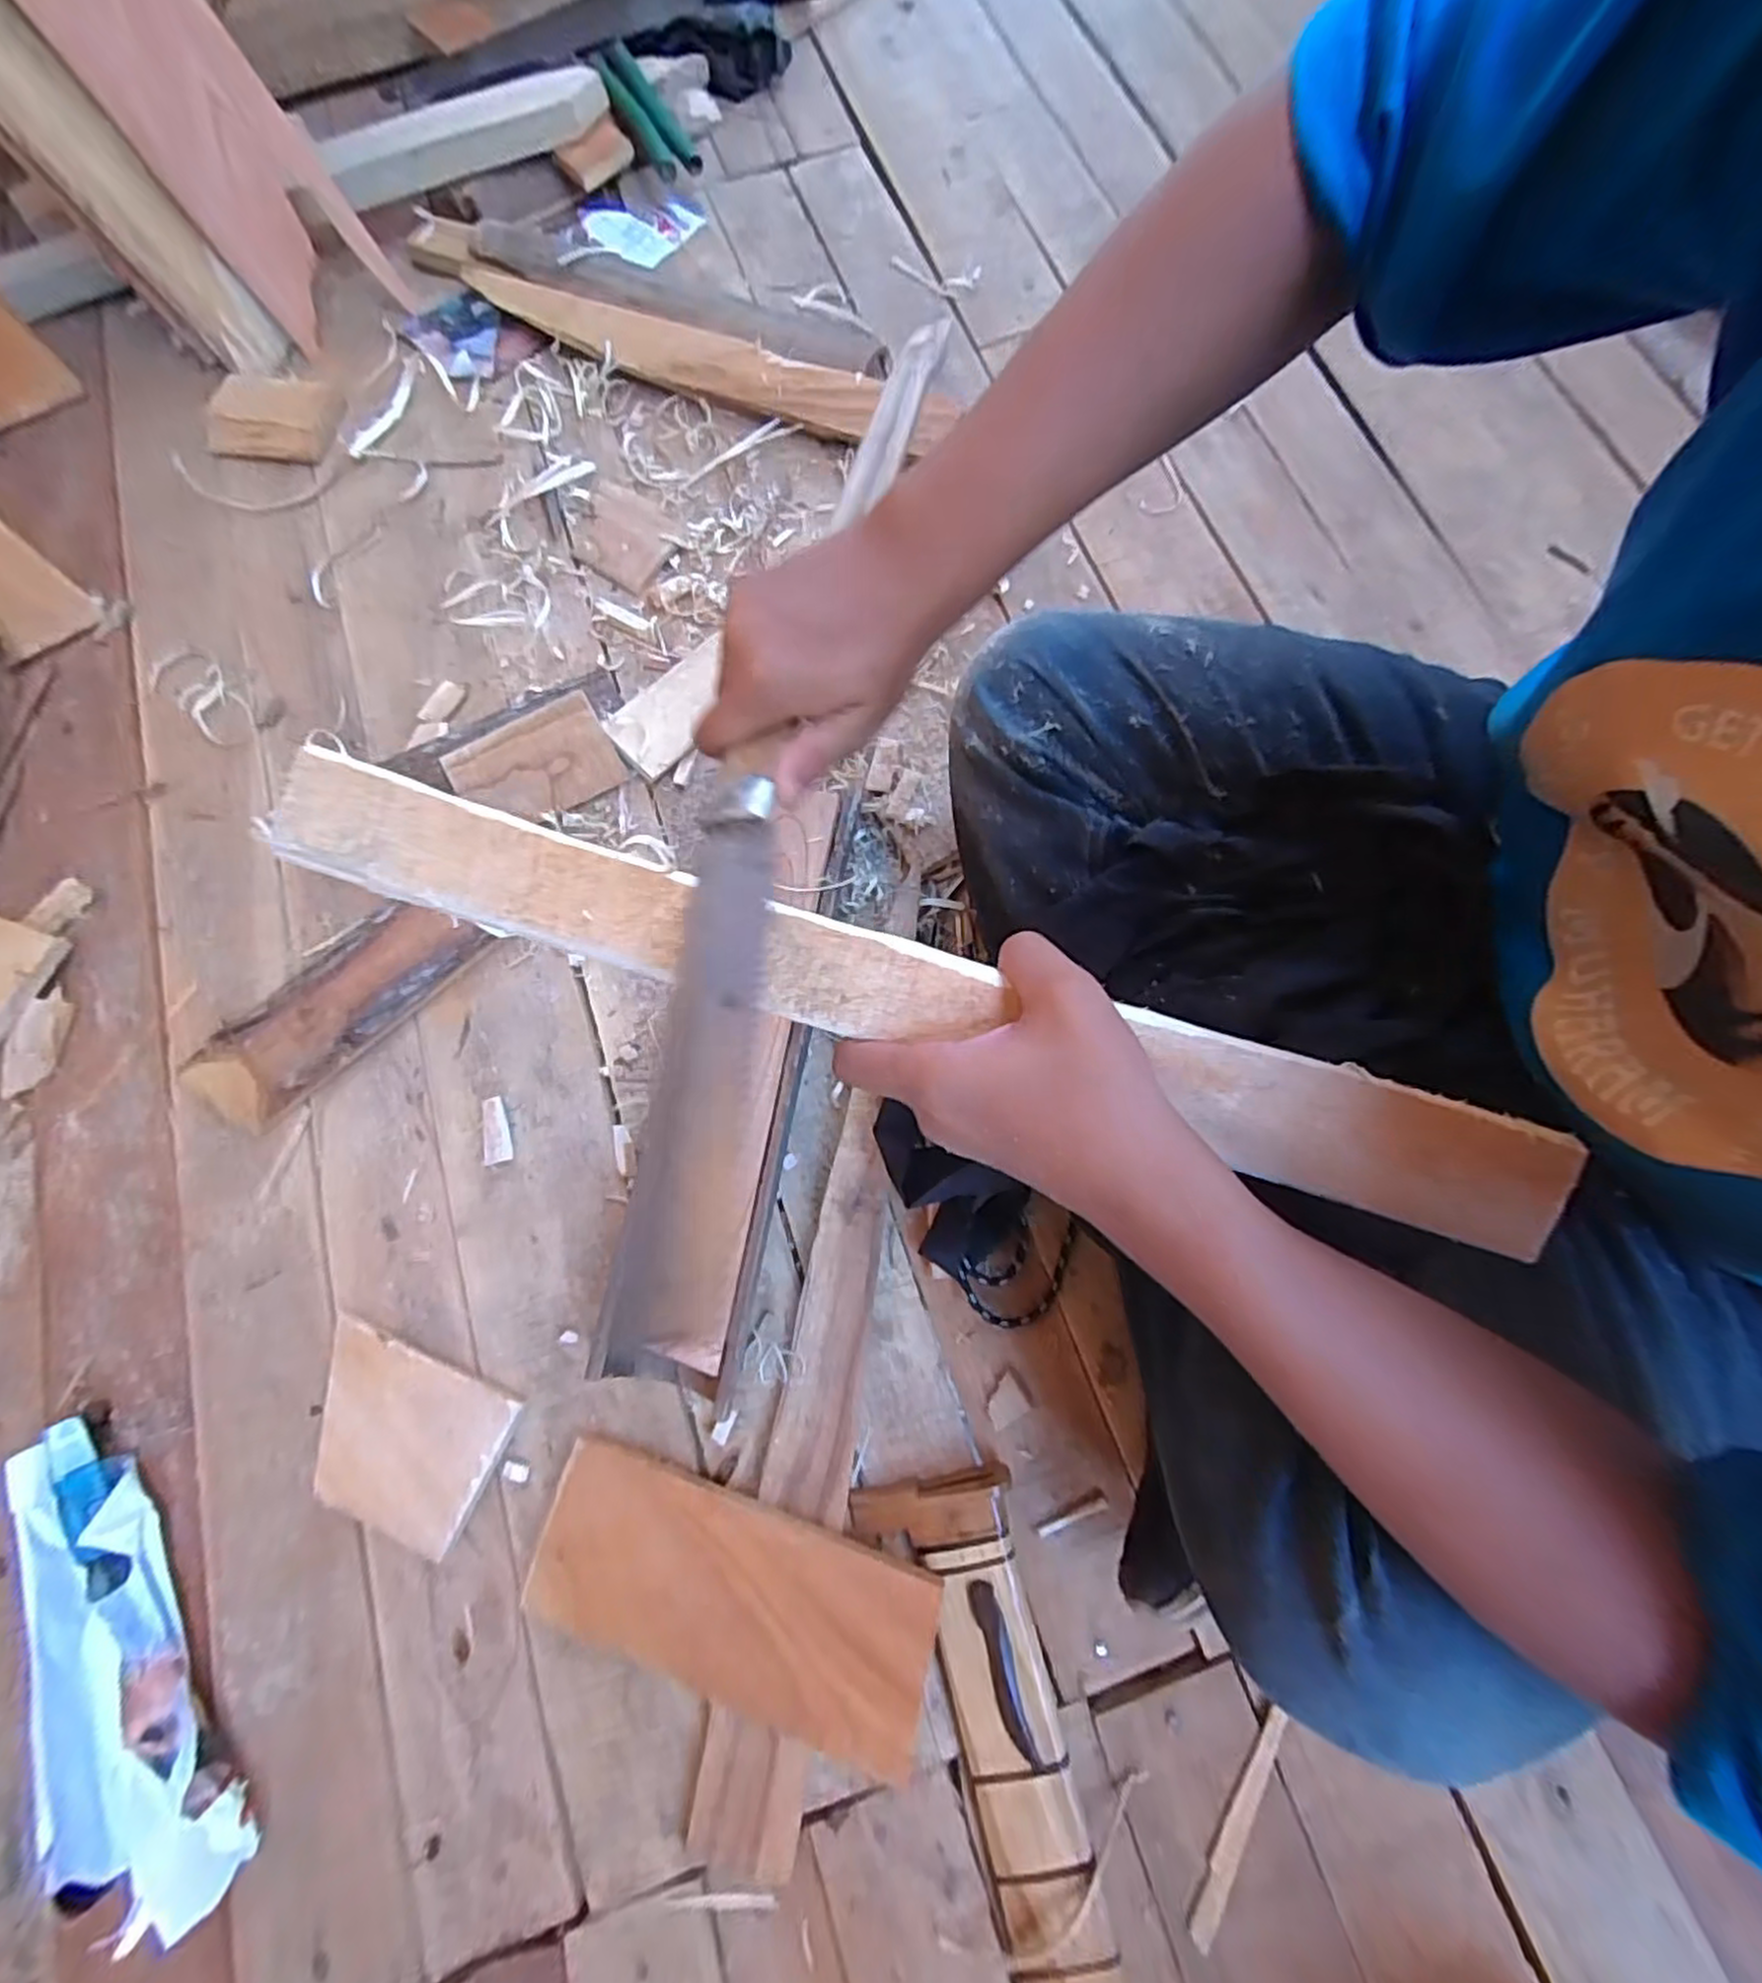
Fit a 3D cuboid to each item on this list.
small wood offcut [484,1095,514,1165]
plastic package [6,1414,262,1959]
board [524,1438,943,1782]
[{"bbox_3d":[-0.274,0.098,0.534,0.018,0.007,0.048,-19,74,-3],"label":"small wood offcut"},{"bbox_3d":[-0.440,0.384,0.433,0.075,0.050,0.270,-35,76,-8],"label":"plastic package"},{"bbox_3d":[-0.087,0.343,0.430,0.231,0.020,0.089,16,63,8],"label":"board"}]

